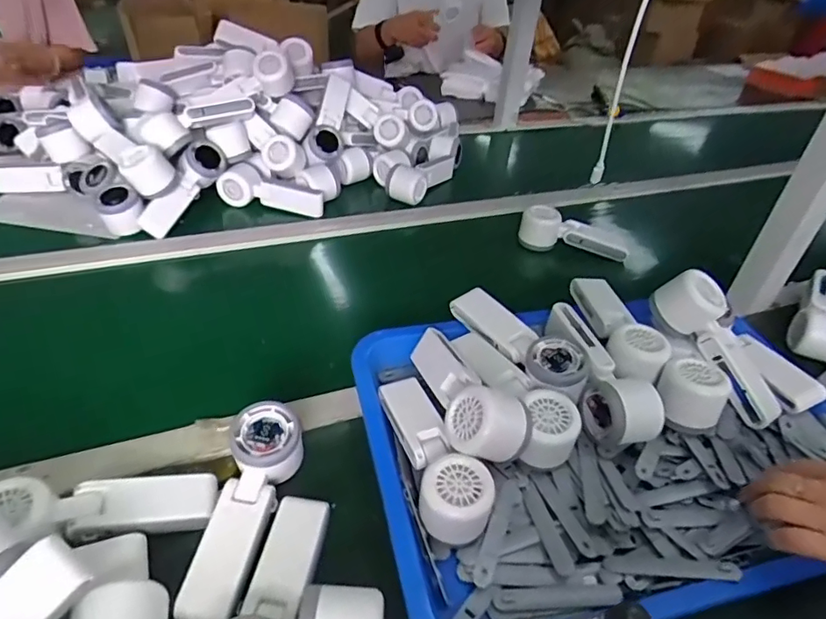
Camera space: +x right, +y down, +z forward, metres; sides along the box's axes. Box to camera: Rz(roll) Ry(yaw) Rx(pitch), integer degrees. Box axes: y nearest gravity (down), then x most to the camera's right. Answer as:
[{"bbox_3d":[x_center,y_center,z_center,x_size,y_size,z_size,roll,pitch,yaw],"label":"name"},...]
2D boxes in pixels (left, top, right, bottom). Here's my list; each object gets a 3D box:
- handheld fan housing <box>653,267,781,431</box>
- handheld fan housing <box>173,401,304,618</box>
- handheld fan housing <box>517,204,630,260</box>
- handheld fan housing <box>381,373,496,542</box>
[{"bbox_3d":[0.318,0.037,0.540,0.059,0.051,0.163,-24,77,-31],"label":"handheld fan housing"},{"bbox_3d":[-0.136,0.160,0.425,0.052,0.045,0.166,9,51,5],"label":"handheld fan housing"},{"bbox_3d":[0.250,-0.113,0.810,0.167,0.071,0.048,16,40,13],"label":"handheld fan housing"},{"bbox_3d":[0.020,0.122,0.457,0.060,0.044,0.171,-10,41,-18],"label":"handheld fan housing"}]

